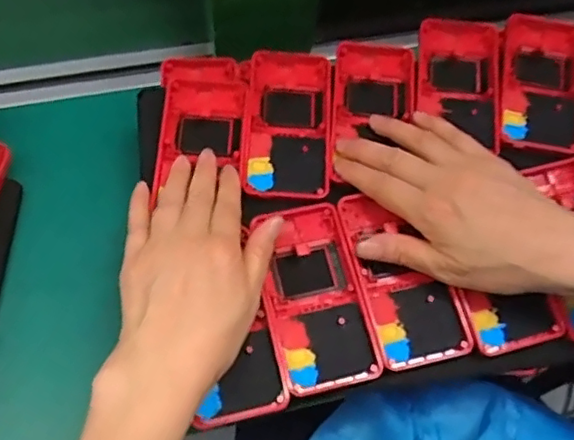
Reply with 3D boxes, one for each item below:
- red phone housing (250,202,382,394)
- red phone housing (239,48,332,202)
[{"bbox_3d":[0.018,0.049,0.399,0.058,0.012,0.121,-10,65,-10],"label":"red phone housing"},{"bbox_3d":[0.001,-0.071,0.455,0.061,0.021,0.124,4,64,-4],"label":"red phone housing"}]

